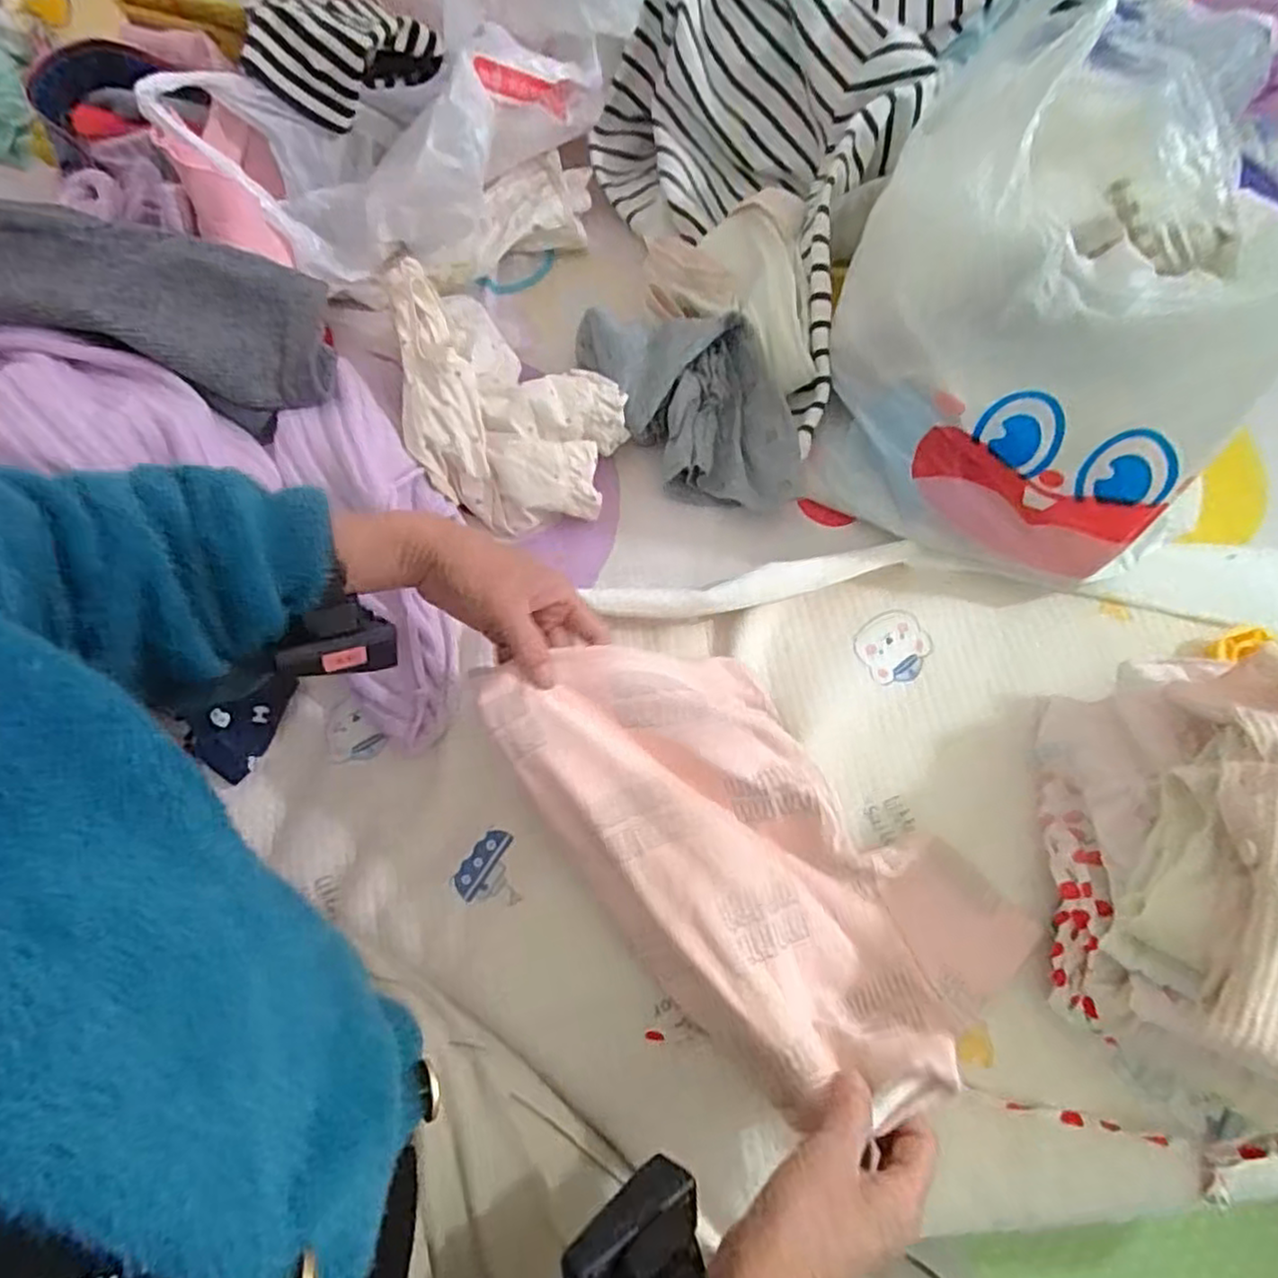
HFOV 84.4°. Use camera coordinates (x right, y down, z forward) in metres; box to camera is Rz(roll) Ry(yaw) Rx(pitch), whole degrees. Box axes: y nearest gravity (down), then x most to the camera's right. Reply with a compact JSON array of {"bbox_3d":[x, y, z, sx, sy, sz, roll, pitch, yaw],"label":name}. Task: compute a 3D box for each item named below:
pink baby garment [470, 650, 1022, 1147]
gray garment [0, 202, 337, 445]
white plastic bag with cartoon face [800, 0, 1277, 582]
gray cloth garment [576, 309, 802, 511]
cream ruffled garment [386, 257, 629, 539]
[{"bbox_3d":[0.062,0.131,0.427,0.349,0.082,0.179,39,75,0],"label":"pink baby garment"},{"bbox_3d":[-0.357,-0.227,0.491,0.269,0.078,0.103,6,69,-14],"label":"gray garment"},{"bbox_3d":[0.256,-0.221,0.495,0.219,0.233,0.270,13,70,7],"label":"white plastic bag with cartoon face"},{"bbox_3d":[0.045,-0.194,0.575,0.112,0.073,0.217,-27,70,-8],"label":"gray cloth garment"},{"bbox_3d":[-0.103,-0.215,0.575,0.175,0.078,0.250,-11,69,-2],"label":"cream ruffled garment"}]

